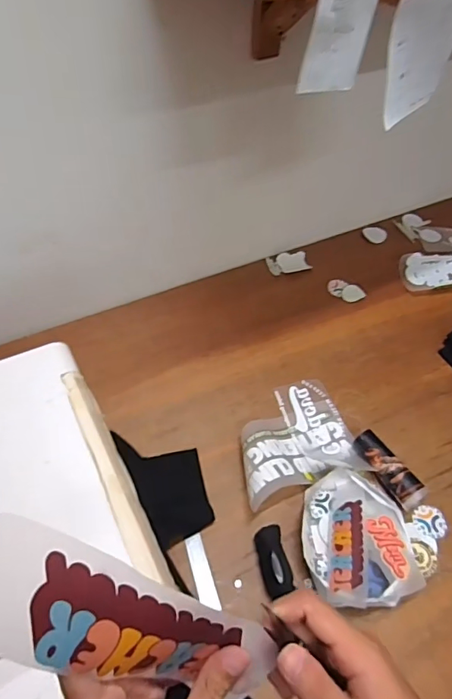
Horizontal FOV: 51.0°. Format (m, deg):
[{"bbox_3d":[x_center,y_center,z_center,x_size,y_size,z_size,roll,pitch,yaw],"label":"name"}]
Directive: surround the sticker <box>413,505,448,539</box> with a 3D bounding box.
[{"bbox_3d":[0.344,0.287,0.796,0.051,0.005,0.048,-6,50,7],"label":"sticker"}]

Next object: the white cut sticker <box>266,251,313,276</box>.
[{"bbox_3d":[0.153,-0.213,1.171,0.105,0.008,0.067,-11,53,-13],"label":"white cut sticker"}]

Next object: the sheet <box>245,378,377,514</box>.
[{"bbox_3d":[0.118,0.146,0.849,0.226,0.058,0.213,-13,54,-14],"label":"sheet"}]

